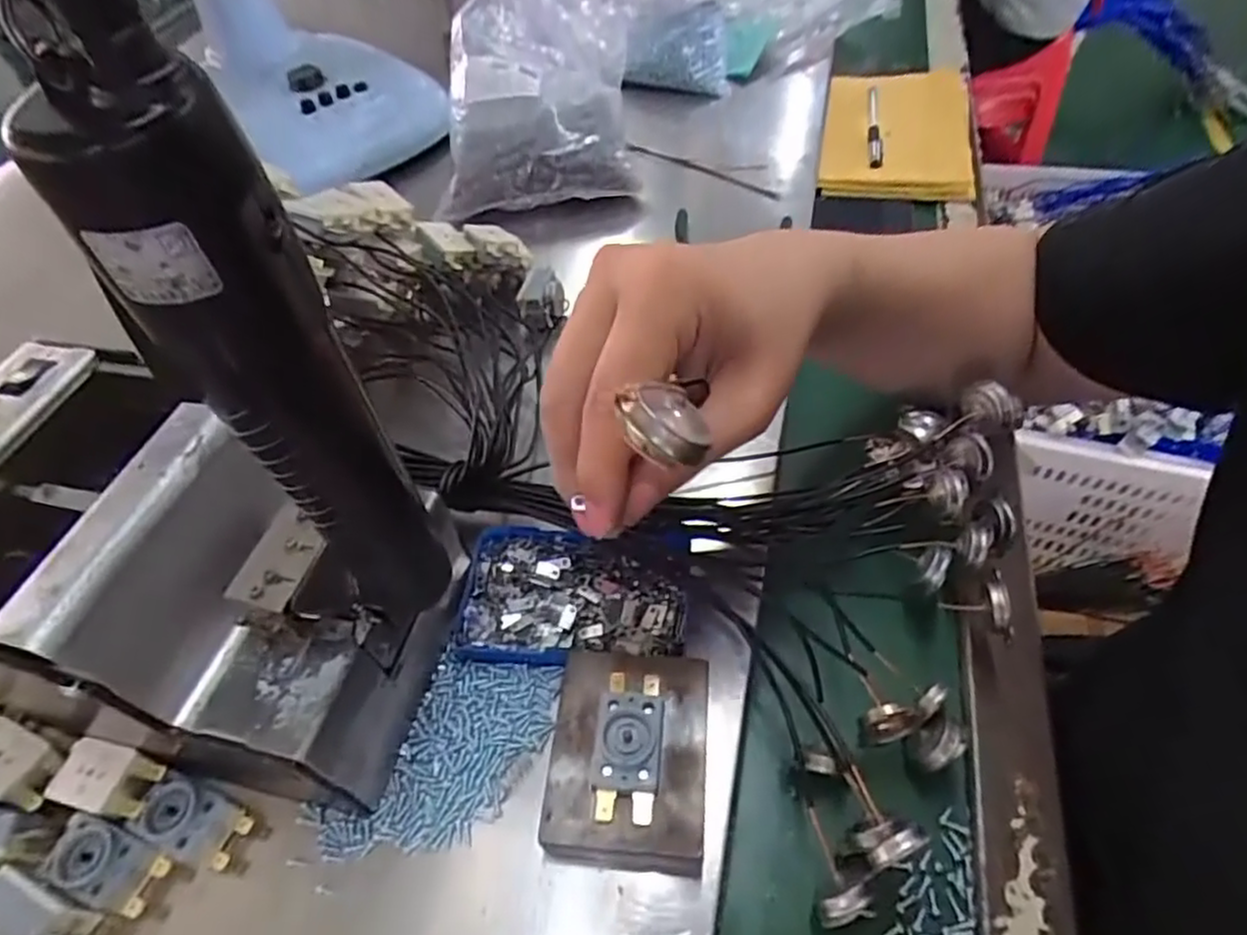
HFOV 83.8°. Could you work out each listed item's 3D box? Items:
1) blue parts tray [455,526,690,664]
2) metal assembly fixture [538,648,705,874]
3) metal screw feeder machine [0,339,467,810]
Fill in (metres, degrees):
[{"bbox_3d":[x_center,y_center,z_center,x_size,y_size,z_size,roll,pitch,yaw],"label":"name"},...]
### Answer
[{"bbox_3d":[-0.025,0.064,0.353,0.110,0.019,0.070,2,53,6],"label":"blue parts tray"},{"bbox_3d":[0.002,0.121,0.294,0.065,0.038,0.081,3,53,6],"label":"metal assembly fixture"},{"bbox_3d":[-0.180,0.049,0.291,0.182,0.140,0.137,7,54,10],"label":"metal screw feeder machine"}]

